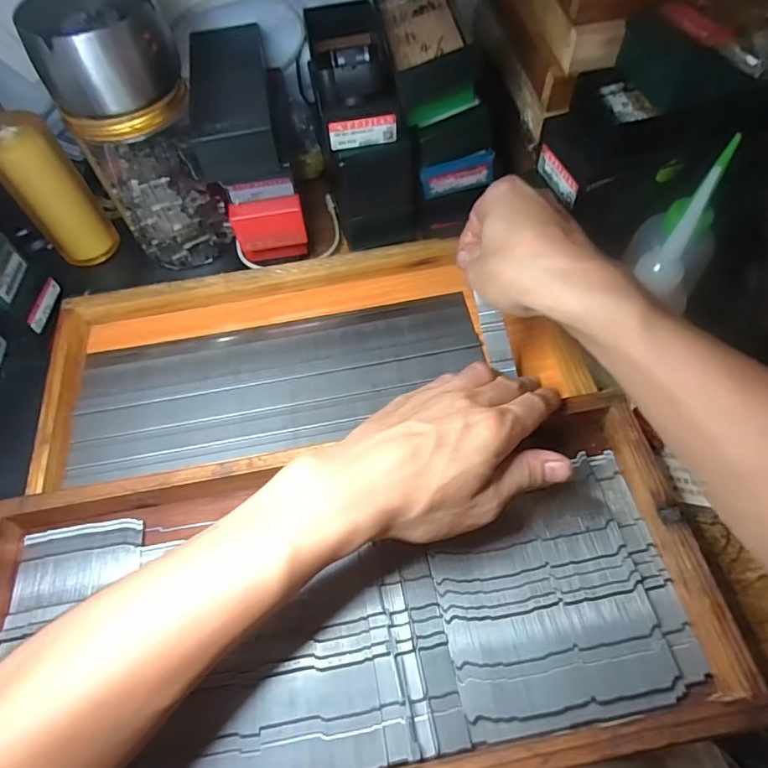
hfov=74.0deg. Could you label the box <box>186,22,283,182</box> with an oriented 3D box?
[{"bbox_3d":[-0.125,-0.238,0.429,0.062,0.044,0.163,-11,59,-3],"label":"box"}]

